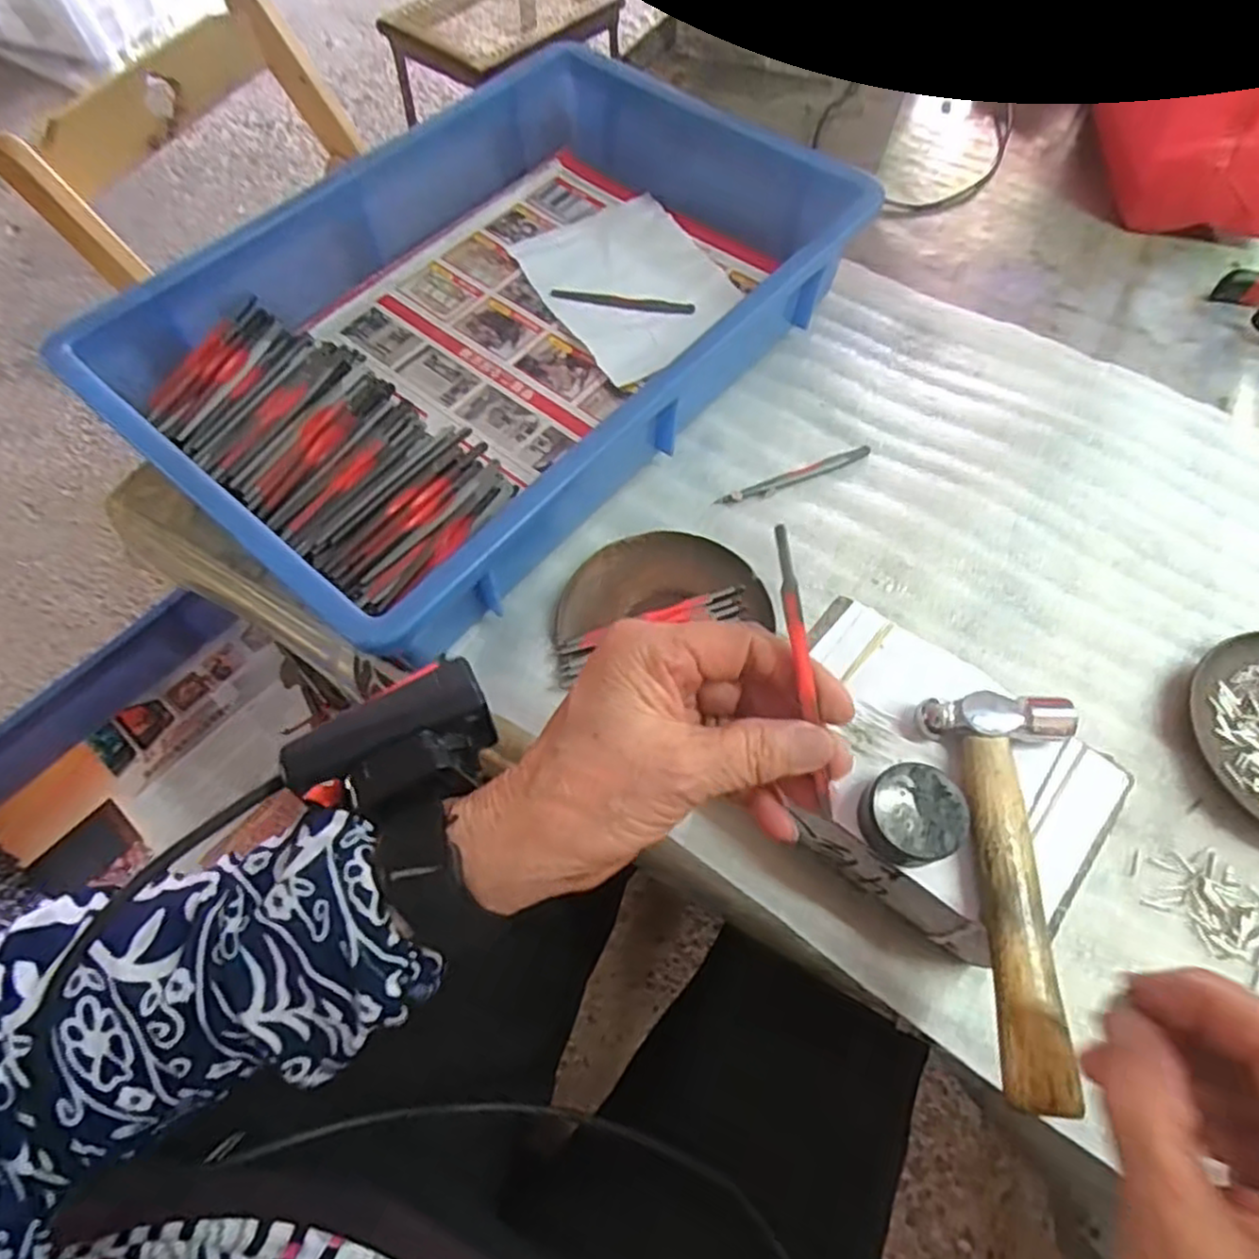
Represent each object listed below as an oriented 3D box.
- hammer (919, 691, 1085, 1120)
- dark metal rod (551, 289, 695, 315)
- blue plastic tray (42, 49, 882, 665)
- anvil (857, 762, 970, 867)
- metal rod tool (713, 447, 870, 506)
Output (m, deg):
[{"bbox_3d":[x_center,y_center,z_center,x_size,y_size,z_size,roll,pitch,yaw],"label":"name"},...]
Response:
[{"bbox_3d":[0.150,0.096,0.273,0.055,0.017,0.146,3,63,1],"label":"hammer"},{"bbox_3d":[-0.005,-0.235,0.513,0.101,0.004,0.014,11,63,5],"label":"dark metal rod"},{"bbox_3d":[-0.081,-0.197,0.453,0.276,0.074,0.421,37,68,17],"label":"blue plastic tray"},{"bbox_3d":[0.112,0.074,0.287,0.037,0.024,0.034,0,63,-1],"label":"anvil"},{"bbox_3d":[0.103,-0.095,0.445,0.105,0.004,0.012,-22,65,-12],"label":"metal rod tool"}]

